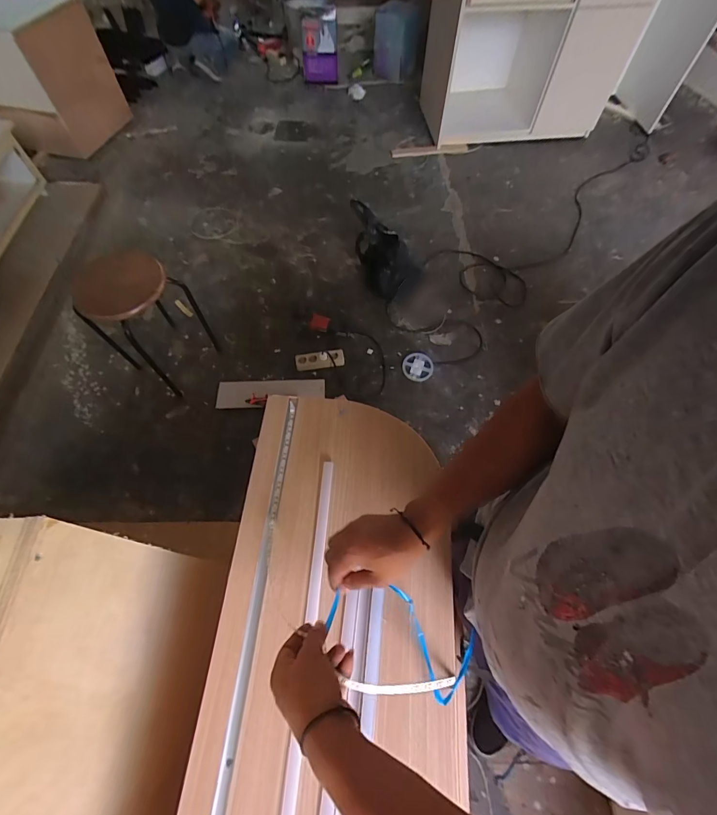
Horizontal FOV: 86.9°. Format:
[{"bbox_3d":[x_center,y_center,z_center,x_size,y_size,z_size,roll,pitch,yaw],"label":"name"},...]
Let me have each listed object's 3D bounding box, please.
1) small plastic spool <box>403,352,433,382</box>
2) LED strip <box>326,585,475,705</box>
[{"bbox_3d":[0.254,-0.177,1.621,0.128,0.023,0.131,-1,62,2],"label":"small plastic spool"},{"bbox_3d":[0.062,0.291,0.467,0.226,0.029,0.110,29,41,-26],"label":"LED strip"}]

